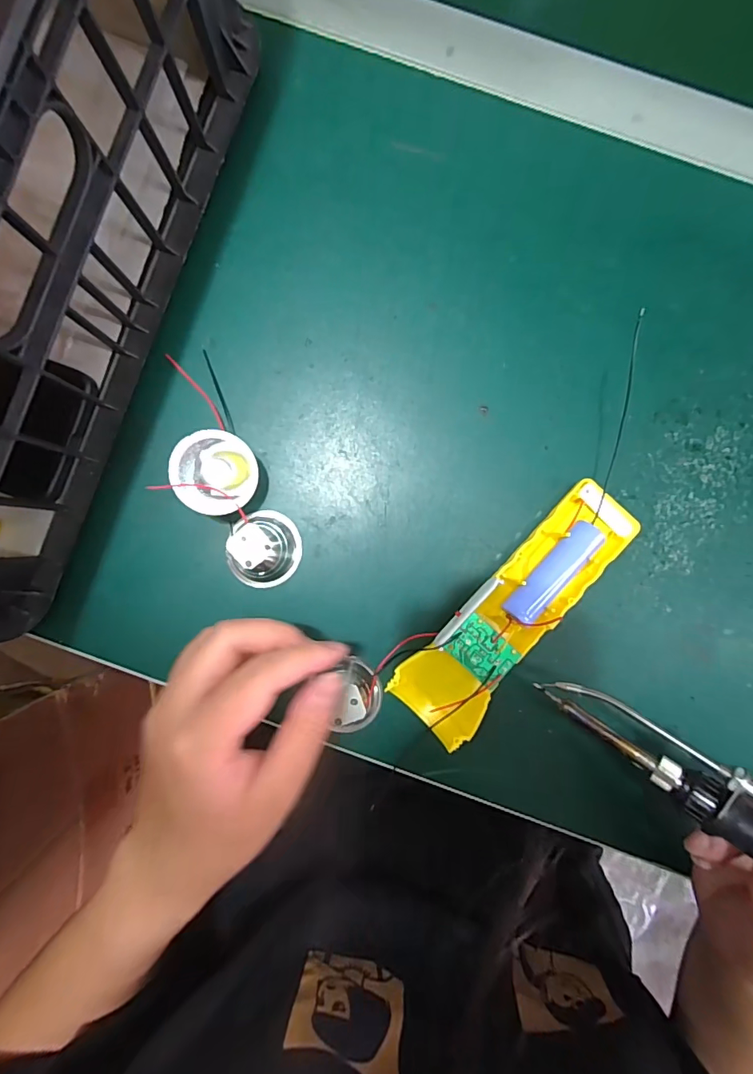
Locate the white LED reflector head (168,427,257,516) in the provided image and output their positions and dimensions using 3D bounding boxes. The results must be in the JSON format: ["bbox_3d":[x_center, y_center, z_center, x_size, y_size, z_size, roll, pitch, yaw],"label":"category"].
[{"bbox_3d":[-0.091,-0.036,0.266,0.045,0.020,0.045,-2,99,-16],"label":"white LED reflector head"}]

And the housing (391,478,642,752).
[{"bbox_3d":[0.079,0.040,0.266,0.047,0.036,0.164,42,90,0],"label":"housing"}]

